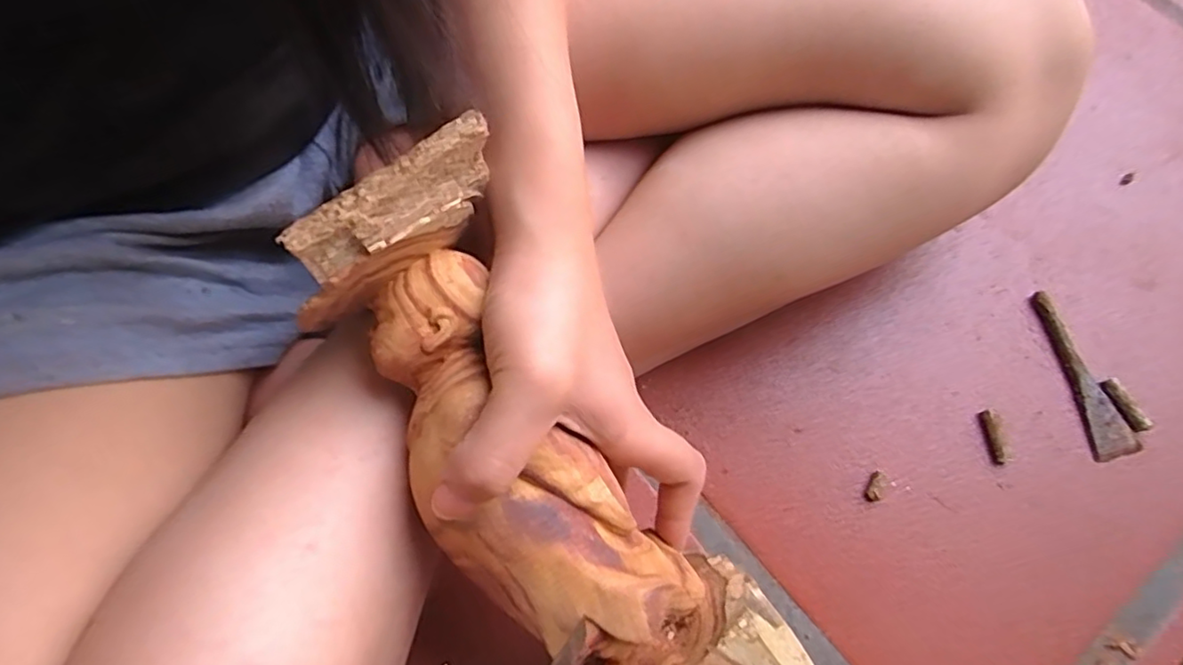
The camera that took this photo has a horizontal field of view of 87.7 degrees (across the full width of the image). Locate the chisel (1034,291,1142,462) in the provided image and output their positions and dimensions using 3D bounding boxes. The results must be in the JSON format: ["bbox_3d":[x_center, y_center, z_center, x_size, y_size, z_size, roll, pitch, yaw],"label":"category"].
[{"bbox_3d":[0.281,0.024,0.358,0.024,0.005,0.099,-15,71,-5],"label":"chisel"}]

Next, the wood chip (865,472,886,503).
[{"bbox_3d":[0.156,0.084,0.336,0.010,0.007,0.019,29,73,10],"label":"wood chip"}]

